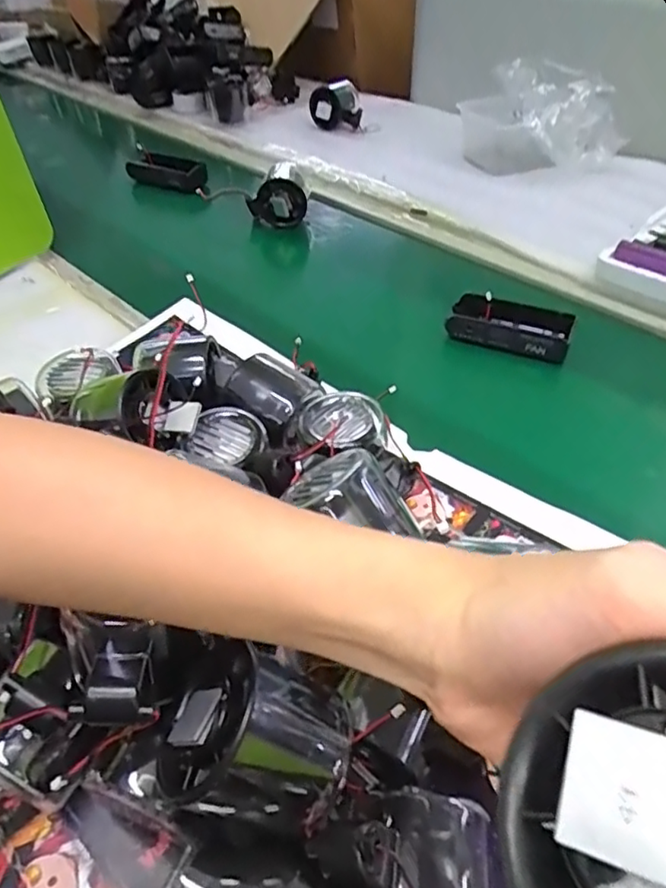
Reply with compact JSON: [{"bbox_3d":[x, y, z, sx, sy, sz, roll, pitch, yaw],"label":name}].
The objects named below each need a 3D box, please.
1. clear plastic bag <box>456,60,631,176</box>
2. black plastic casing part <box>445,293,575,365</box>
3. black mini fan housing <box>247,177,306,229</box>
[{"bbox_3d":[0.259,-0.409,0.758,0.180,0.092,0.120,-6,46,-5],"label":"clear plastic bag"},{"bbox_3d":[0.155,-0.105,0.529,0.101,0.039,0.044,18,48,18],"label":"black plastic casing part"},{"bbox_3d":[-0.063,-0.272,0.693,0.064,0.055,0.015,-29,25,35],"label":"black mini fan housing"}]

